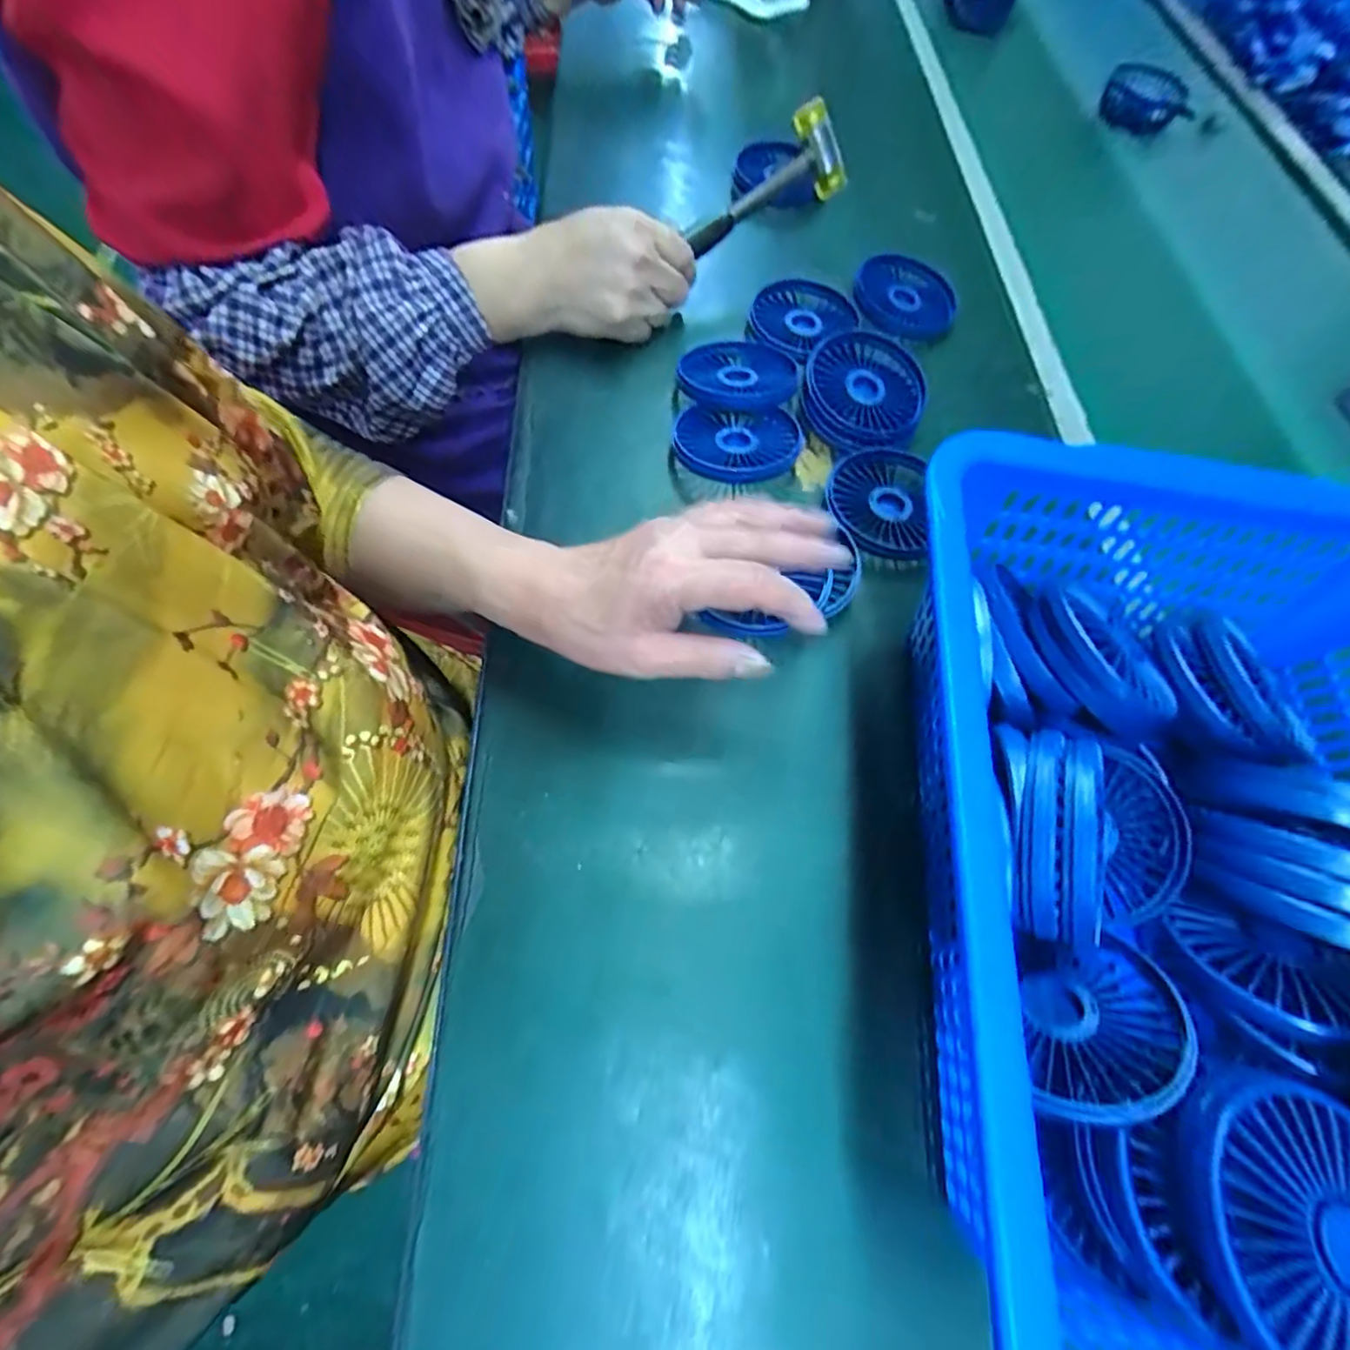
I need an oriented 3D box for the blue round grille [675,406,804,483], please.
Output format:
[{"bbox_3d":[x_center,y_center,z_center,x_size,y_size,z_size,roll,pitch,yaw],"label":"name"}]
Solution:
[{"bbox_3d":[0.043,-0.159,0.412,0.085,0.016,0.077,5,66,-3],"label":"blue round grille"}]

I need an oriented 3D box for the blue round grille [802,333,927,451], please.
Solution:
[{"bbox_3d":[0.138,-0.205,0.440,0.085,0.026,0.093,2,66,-4],"label":"blue round grille"}]

